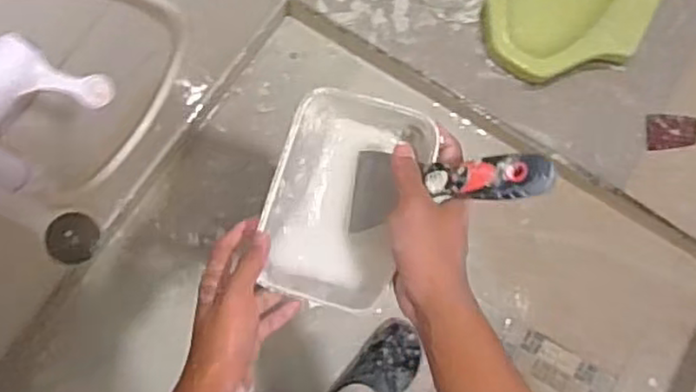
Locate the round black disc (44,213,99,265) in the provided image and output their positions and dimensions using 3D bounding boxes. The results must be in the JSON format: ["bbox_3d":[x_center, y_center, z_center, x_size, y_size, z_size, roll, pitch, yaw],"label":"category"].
[{"bbox_3d":[-0.316,0.050,0.801,0.014,0.071,0.058,27,72,35],"label":"round black disc"}]

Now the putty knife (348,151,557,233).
[{"bbox_3d":[0.065,-0.009,0.533,0.024,0.204,0.065,0,87,-36],"label":"putty knife"}]

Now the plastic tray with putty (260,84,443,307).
[{"bbox_3d":[-0.006,0.004,0.588,0.116,0.075,0.169,16,86,-4],"label":"plastic tray with putty"}]

